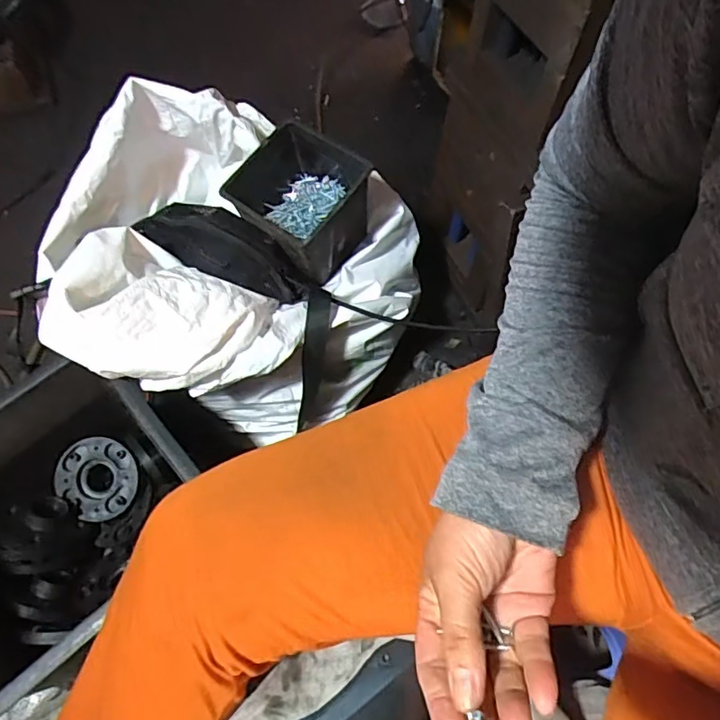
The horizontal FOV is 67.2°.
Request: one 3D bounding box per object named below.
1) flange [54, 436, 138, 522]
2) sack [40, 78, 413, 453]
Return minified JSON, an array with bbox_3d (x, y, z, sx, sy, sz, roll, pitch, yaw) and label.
[{"bbox_3d":[-0.309,0.137,0.639,0.091,0.008,0.093,0,88,0],"label":"flange"},{"bbox_3d":[-0.142,-0.096,0.644,0.362,0.260,0.382,25,63,13],"label":"sack"}]

